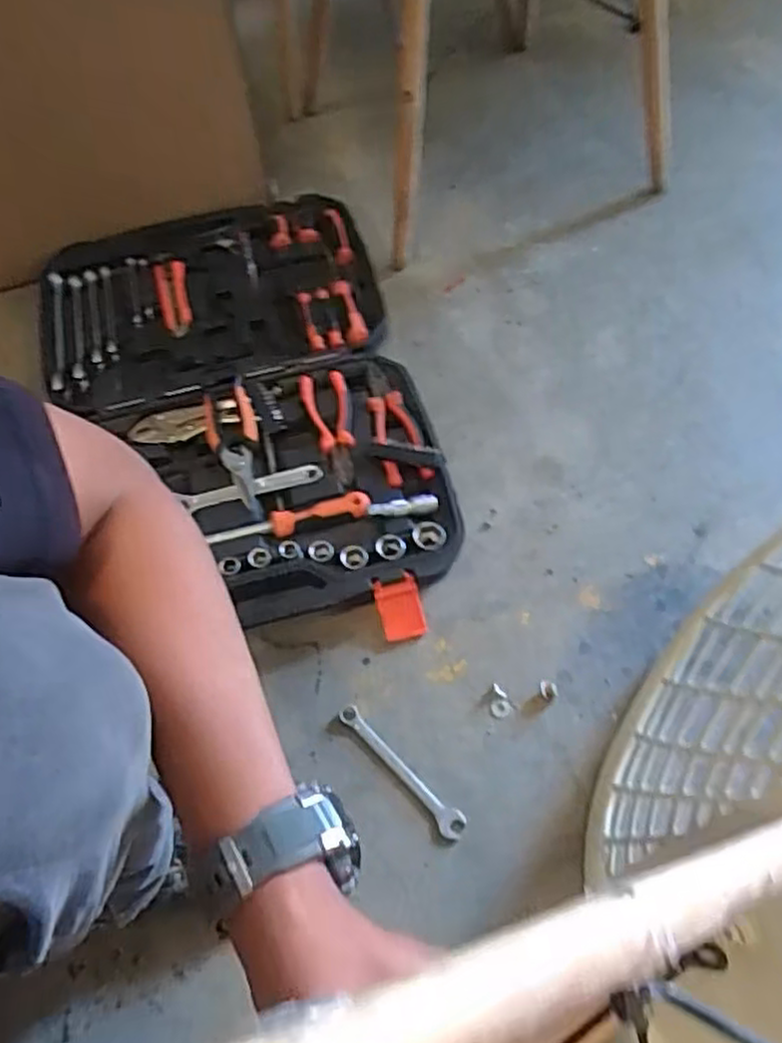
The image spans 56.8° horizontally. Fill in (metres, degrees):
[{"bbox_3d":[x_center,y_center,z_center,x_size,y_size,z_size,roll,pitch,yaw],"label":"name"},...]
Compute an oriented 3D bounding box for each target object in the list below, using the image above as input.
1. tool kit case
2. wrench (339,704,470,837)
[{"bbox_3d":[-0.191,-0.156,0.893,0.438,0.048,0.674,-17,62,-7],"label":"tool kit case"},{"bbox_3d":[0.007,0.233,0.681,0.155,0.009,0.023,40,70,21],"label":"wrench"}]

